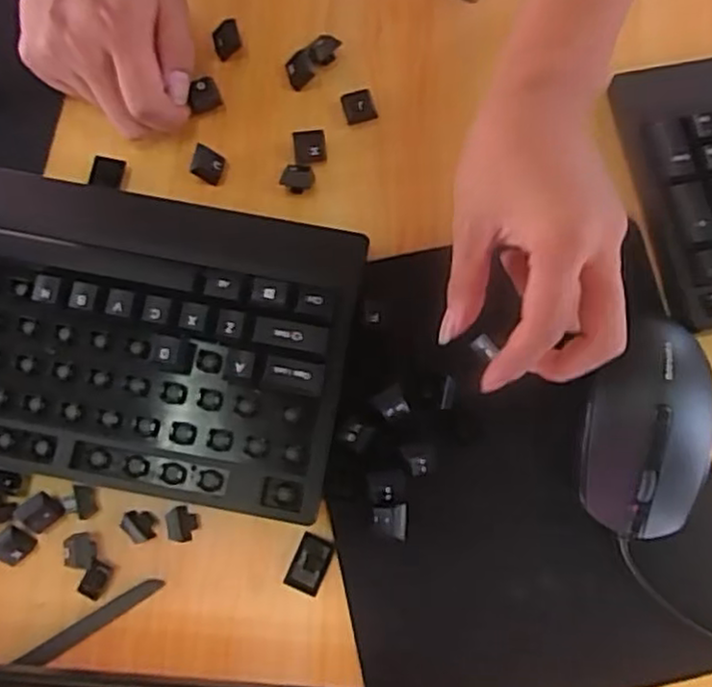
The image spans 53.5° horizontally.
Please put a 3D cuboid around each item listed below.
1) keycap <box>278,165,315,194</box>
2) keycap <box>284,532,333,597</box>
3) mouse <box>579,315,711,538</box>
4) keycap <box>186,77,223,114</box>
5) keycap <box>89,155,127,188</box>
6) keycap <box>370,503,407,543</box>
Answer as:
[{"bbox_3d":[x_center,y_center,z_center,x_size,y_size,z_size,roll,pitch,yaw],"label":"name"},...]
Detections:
[{"bbox_3d":[-0.033,-0.092,0.393,0.017,0.010,0.014,5,78,1],"label":"keycap"},{"bbox_3d":[-0.023,0.110,0.352,0.017,0.010,0.029,23,79,5],"label":"keycap"},{"bbox_3d":[0.144,0.042,0.352,0.060,0.035,0.103,10,78,2],"label":"mouse"},{"bbox_3d":[-0.086,-0.140,0.399,0.017,0.013,0.014,-27,79,-6],"label":"keycap"},{"bbox_3d":[-0.139,-0.096,0.395,0.016,0.008,0.018,7,78,1],"label":"keycap"},{"bbox_3d":[0.016,0.089,0.353,0.018,0.012,0.017,-1,78,-1],"label":"keycap"}]

